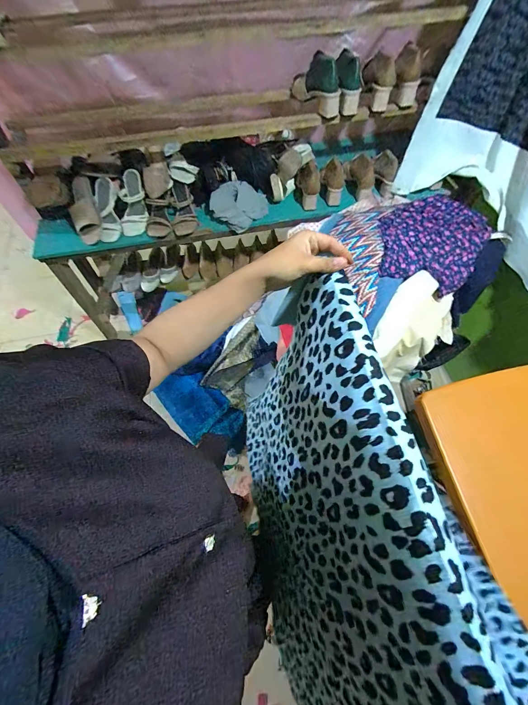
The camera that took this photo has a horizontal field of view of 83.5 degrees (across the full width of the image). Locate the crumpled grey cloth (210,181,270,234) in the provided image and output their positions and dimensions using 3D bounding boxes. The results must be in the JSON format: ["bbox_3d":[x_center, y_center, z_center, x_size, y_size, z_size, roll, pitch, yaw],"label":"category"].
[{"bbox_3d":[-0.089,-0.533,1.069,0.200,0.076,0.154,-33,69,-17],"label":"crumpled grey cloth"}]

